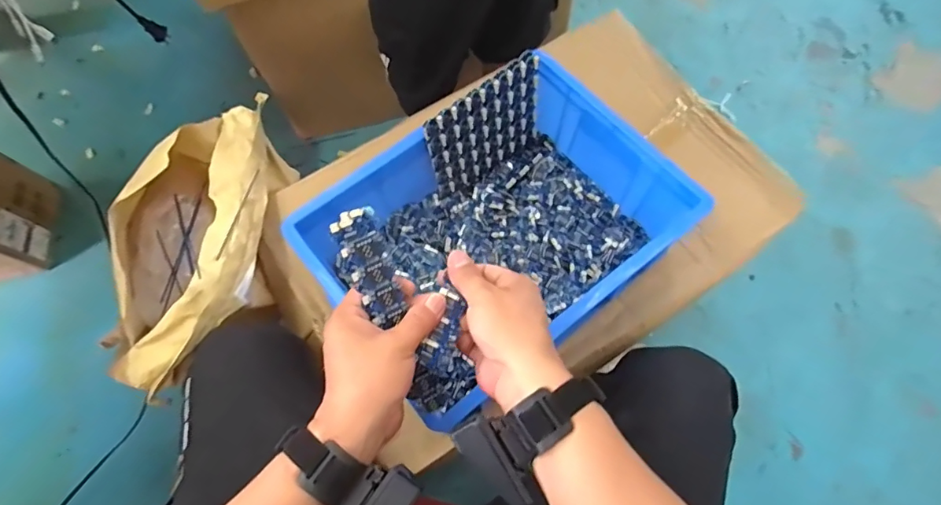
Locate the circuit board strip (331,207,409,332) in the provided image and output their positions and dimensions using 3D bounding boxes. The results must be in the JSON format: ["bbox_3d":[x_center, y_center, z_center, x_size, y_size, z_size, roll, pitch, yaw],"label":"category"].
[{"bbox_3d":[-0.081,0.013,0.407,0.033,0.010,0.094,-21,105,-6],"label":"circuit board strip"}]

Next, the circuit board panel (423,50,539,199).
[{"bbox_3d":[0.022,-0.161,0.673,0.172,0.155,0.008,-36,60,-14],"label":"circuit board panel"}]

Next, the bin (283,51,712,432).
[{"bbox_3d":[0.035,-0.022,0.636,0.401,0.136,0.300,-38,73,-11],"label":"bin"}]

